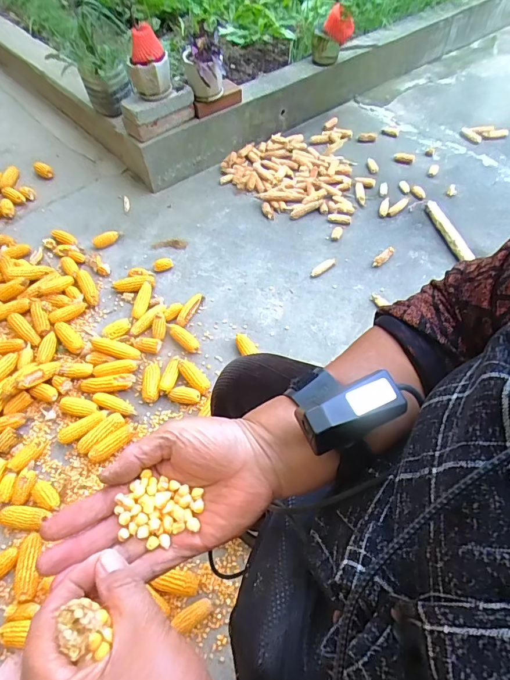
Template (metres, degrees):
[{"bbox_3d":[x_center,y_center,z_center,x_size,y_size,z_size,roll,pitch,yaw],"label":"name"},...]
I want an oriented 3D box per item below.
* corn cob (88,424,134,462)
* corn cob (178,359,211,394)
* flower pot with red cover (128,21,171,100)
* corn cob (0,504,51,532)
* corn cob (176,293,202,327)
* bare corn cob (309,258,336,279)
[{"bbox_3d":[-0.359,0.261,0.994,0.123,0.039,0.044,-39,65,-18],"label":"corn cob"},{"bbox_3d":[-0.171,0.099,1.099,0.045,0.034,0.123,-36,64,-19],"label":"corn cob"},{"bbox_3d":[-0.350,-0.912,1.299,0.127,0.190,0.131,-15,59,-8],"label":"flower pot with red cover"},{"bbox_3d":[-0.529,0.411,0.912,0.103,0.044,0.047,6,58,5],"label":"corn cob"},{"bbox_3d":[-0.204,-0.092,1.230,0.032,0.034,0.127,19,60,12],"label":"corn cob"},{"bbox_3d":[0.228,-0.242,1.317,0.109,0.028,0.032,-35,64,-19],"label":"bare corn cob"}]

